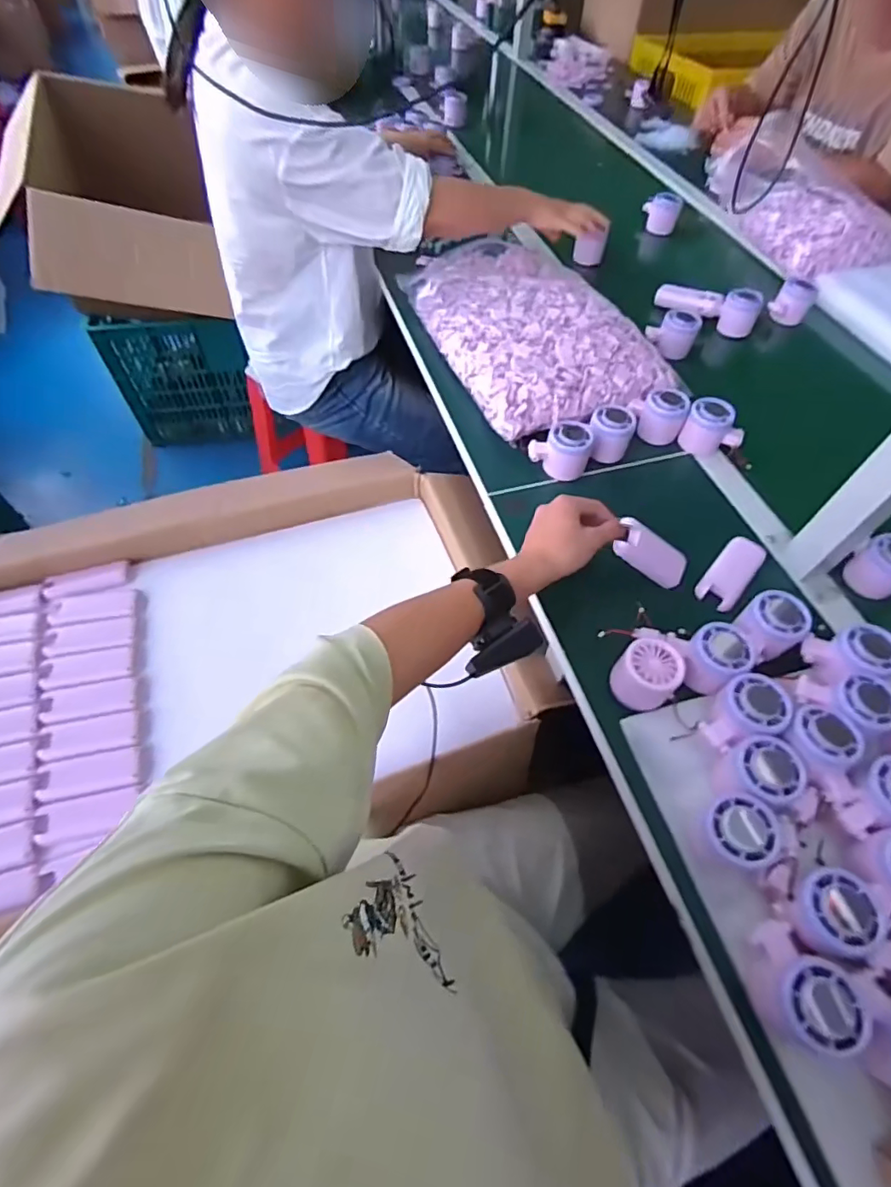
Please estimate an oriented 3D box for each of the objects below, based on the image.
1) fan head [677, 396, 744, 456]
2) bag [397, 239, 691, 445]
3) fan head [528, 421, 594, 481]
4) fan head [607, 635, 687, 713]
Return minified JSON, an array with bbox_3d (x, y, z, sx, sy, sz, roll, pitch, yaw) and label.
[{"bbox_3d":[0.359,-0.220,0.717,0.076,0.052,0.051,19,58,10],"label":"fan head"},{"bbox_3d":[0.113,-0.446,0.835,0.274,0.062,0.489,-18,59,-13],"label":"bag"},{"bbox_3d":[0.147,-0.185,0.687,0.076,0.056,0.056,19,58,11],"label":"fan head"},{"bbox_3d":[0.193,0.079,0.515,0.057,0.054,0.050,36,62,20],"label":"fan head"}]

